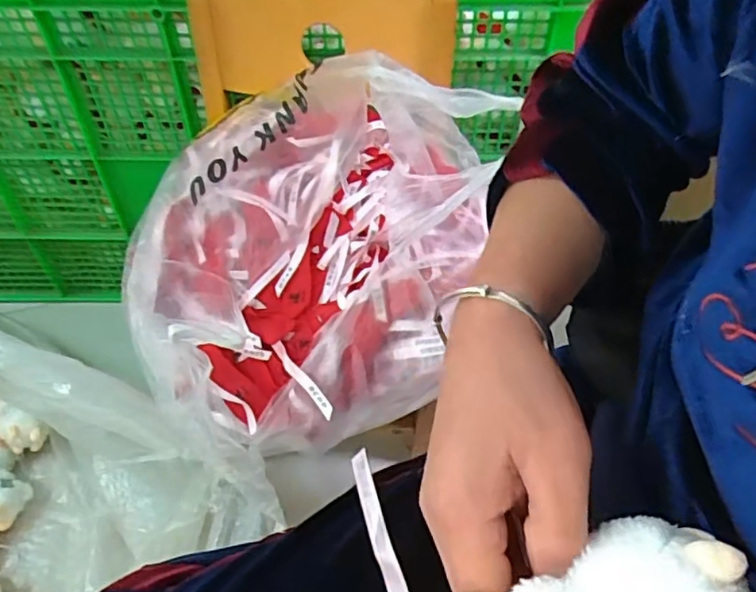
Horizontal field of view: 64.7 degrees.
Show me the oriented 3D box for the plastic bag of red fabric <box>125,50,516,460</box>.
[{"bbox_3d":[-0.091,-0.051,0.575,0.333,0.266,0.320,20,50,16],"label":"plastic bag of red fabric"}]

